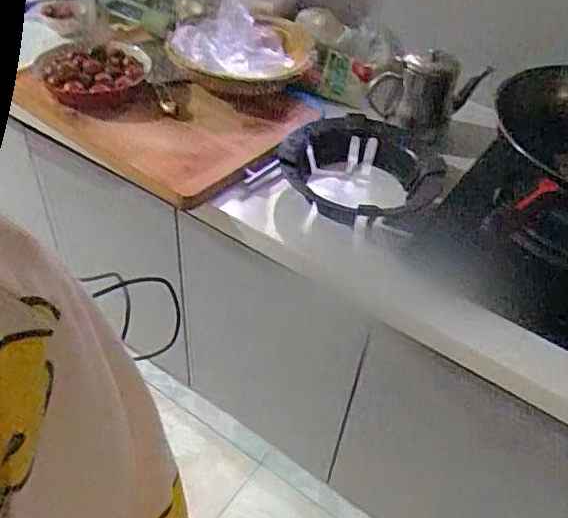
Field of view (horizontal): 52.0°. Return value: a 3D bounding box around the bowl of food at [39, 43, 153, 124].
[{"bbox_3d":[-0.328,-0.314,1.002,0.156,0.043,0.177,10,46,3],"label":"bowl of food"}]

